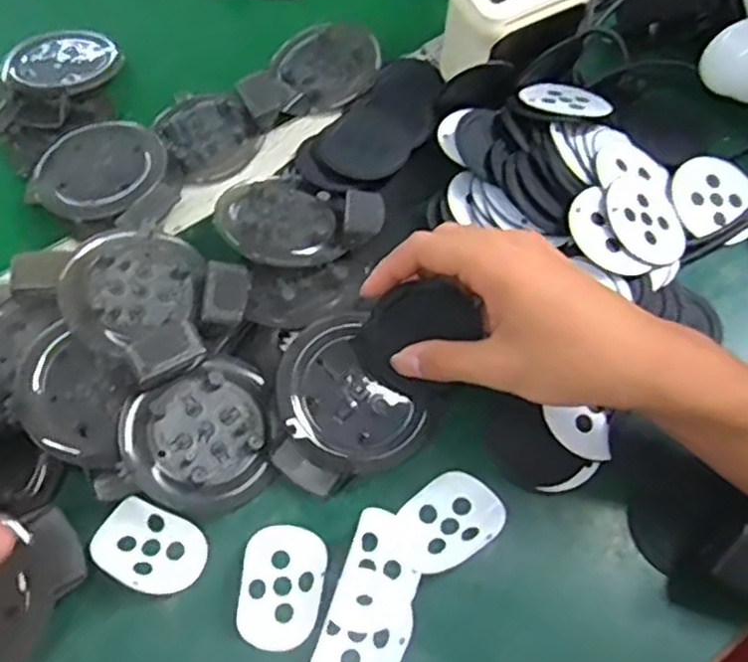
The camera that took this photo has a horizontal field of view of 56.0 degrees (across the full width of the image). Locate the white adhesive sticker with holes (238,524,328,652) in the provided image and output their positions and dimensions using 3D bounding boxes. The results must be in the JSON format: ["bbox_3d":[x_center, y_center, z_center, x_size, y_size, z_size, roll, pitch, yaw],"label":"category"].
[{"bbox_3d":[-0.050,0.136,0.375,0.043,0.004,0.062,8,64,5],"label":"white adhesive sticker with holes"}]

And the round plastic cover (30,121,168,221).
[{"bbox_3d":[-0.191,-0.115,0.492,0.086,0.013,0.080,2,63,2],"label":"round plastic cover"}]

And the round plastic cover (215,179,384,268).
[{"bbox_3d":[-0.048,-0.071,0.453,0.098,0.030,0.072,17,65,10],"label":"round plastic cover"}]

